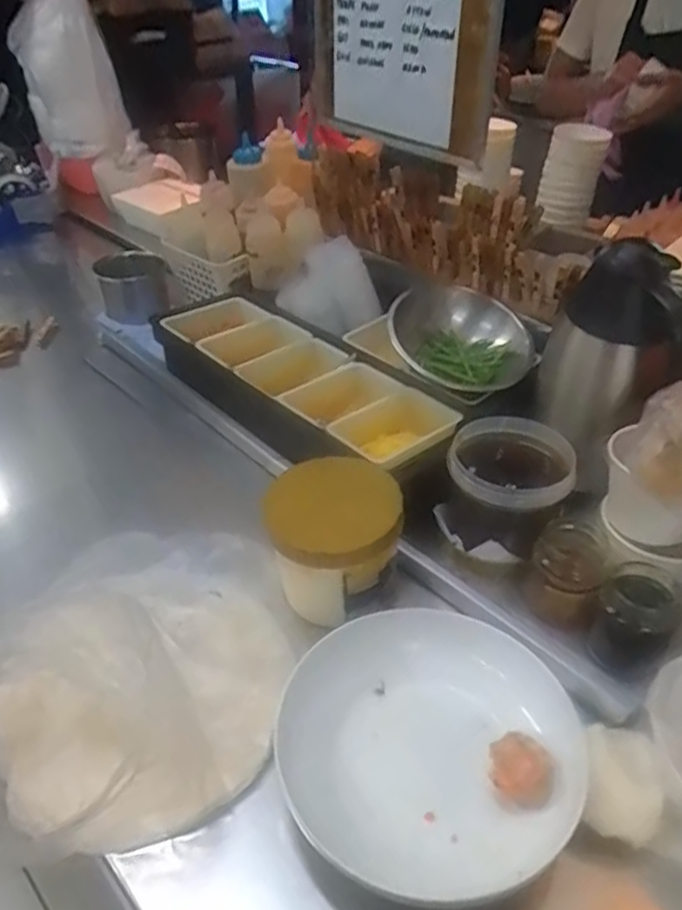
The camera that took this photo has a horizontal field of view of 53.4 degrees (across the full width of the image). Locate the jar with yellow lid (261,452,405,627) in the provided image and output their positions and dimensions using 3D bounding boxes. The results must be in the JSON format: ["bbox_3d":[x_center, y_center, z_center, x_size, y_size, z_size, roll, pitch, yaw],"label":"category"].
[{"bbox_3d":[0.000,0.073,0.609,0.126,0.090,0.116,-1,38,1],"label":"jar with yellow lid"}]

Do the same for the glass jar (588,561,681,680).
[{"bbox_3d":[0.258,0.147,0.597,0.056,0.091,0.053,-1,38,1],"label":"glass jar"}]

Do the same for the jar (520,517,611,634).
[{"bbox_3d":[0.210,0.114,0.640,0.068,0.090,0.065,-1,38,1],"label":"jar"}]

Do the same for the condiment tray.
[{"bbox_3d":[-0.054,-0.102,0.877,0.158,0.067,0.473,-31,47,-32],"label":"condiment tray"}]

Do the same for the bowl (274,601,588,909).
[{"bbox_3d":[0.074,0.215,0.525,0.216,0.045,0.222,-1,38,1],"label":"bowl"}]

